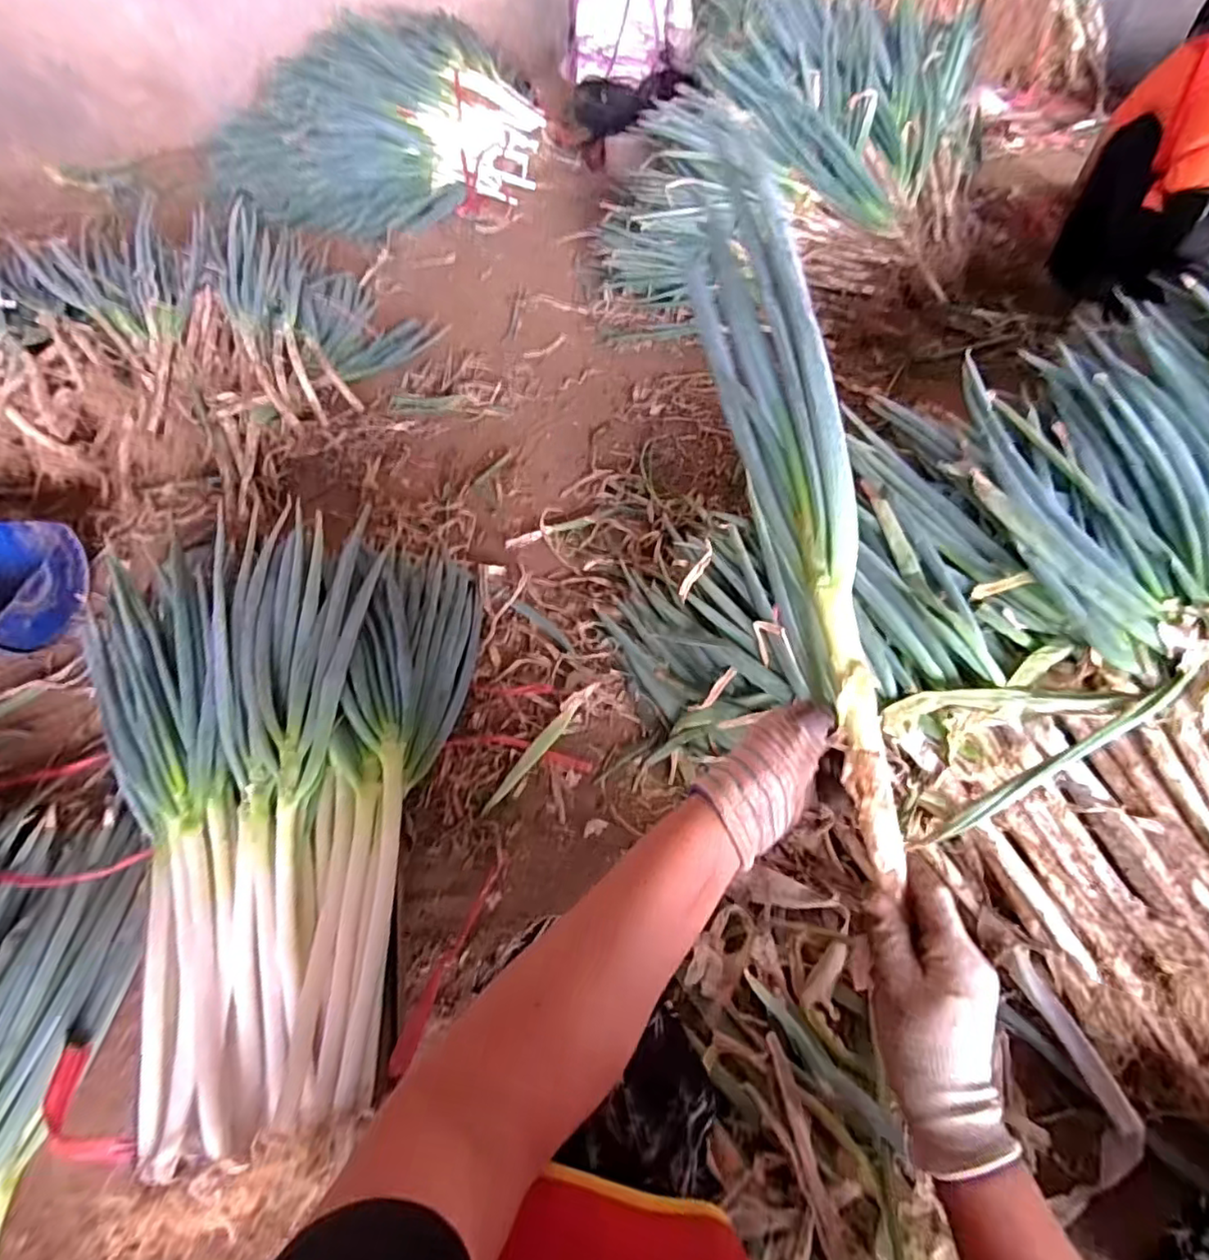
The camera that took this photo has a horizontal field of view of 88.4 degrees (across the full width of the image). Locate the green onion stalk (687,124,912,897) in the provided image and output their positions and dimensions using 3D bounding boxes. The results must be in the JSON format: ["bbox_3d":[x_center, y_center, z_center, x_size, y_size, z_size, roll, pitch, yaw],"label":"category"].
[{"bbox_3d":[0.142,-0.114,0.466,0.053,0.111,0.563,-7,73,-3],"label":"green onion stalk"}]

